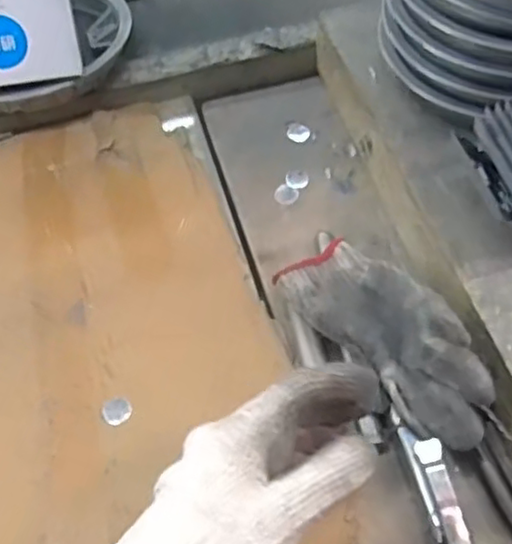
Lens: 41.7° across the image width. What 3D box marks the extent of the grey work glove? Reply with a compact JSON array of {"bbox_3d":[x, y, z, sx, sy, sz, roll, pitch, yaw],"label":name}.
[{"bbox_3d":[0.102,0.042,0.510,0.078,0.065,0.195,-36,64,-17],"label":"grey work glove"}]

